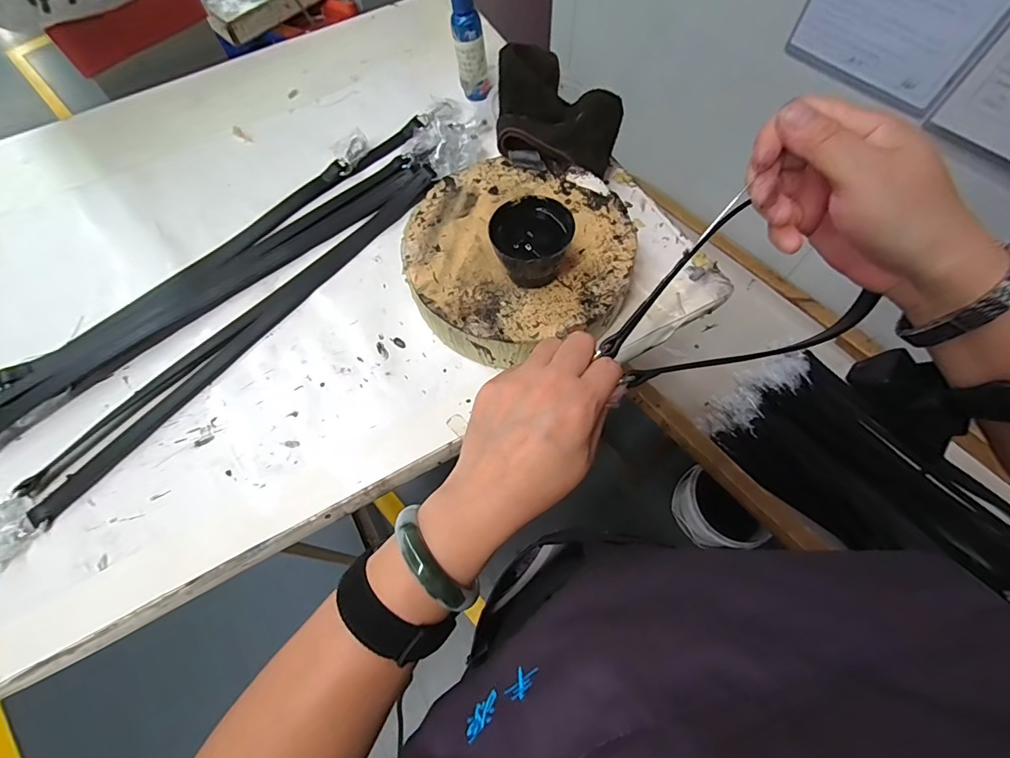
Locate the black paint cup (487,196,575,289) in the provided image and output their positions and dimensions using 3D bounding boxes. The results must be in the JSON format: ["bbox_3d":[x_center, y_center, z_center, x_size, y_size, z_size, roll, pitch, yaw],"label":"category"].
[{"bbox_3d":[0.020,-0.106,0.366,0.061,0.046,0.059,-1,65,1],"label":"black paint cup"}]

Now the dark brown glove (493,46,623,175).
[{"bbox_3d":[0.053,-0.263,0.449,0.122,0.040,0.128,6,66,4],"label":"dark brown glove"}]

